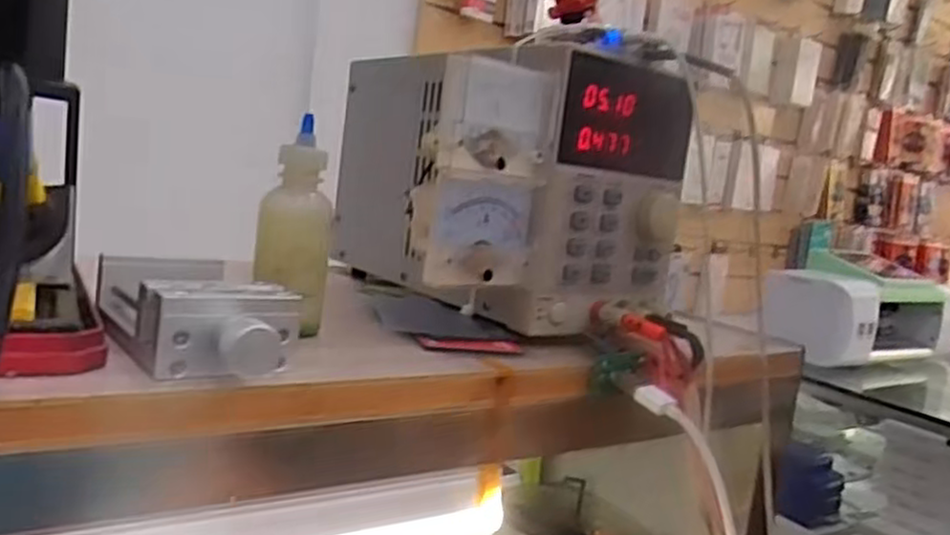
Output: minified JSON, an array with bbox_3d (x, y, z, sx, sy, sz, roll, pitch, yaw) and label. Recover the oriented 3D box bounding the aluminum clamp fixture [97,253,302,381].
[{"bbox_3d":[-0.117,0.018,0.317,0.067,0.035,0.106,3,8,-33],"label":"aluminum clamp fixture"}]

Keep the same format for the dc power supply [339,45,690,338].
[{"bbox_3d":[0.017,-0.052,0.504,0.165,0.152,0.245,5,8,-21],"label":"dc power supply"}]

